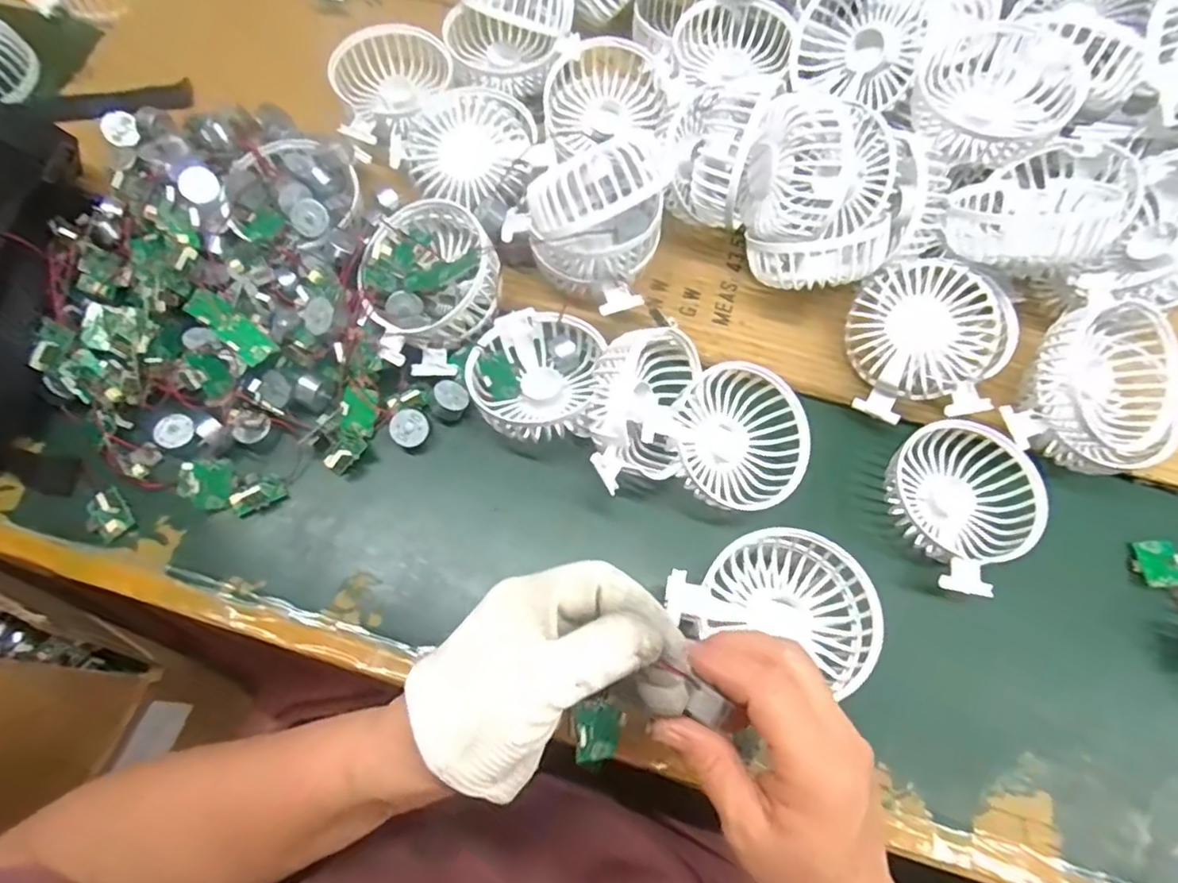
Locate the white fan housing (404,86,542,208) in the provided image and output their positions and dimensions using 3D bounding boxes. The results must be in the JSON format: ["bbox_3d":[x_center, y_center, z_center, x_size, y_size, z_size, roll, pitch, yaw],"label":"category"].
[{"bbox_3d":[-0.080,-0.195,0.432,0.085,0.046,0.075,-10,69,-7],"label":"white fan housing"}]

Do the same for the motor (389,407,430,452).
[{"bbox_3d":[-0.111,-0.007,0.396,0.025,0.013,0.025,-1,97,-12],"label":"motor"}]

